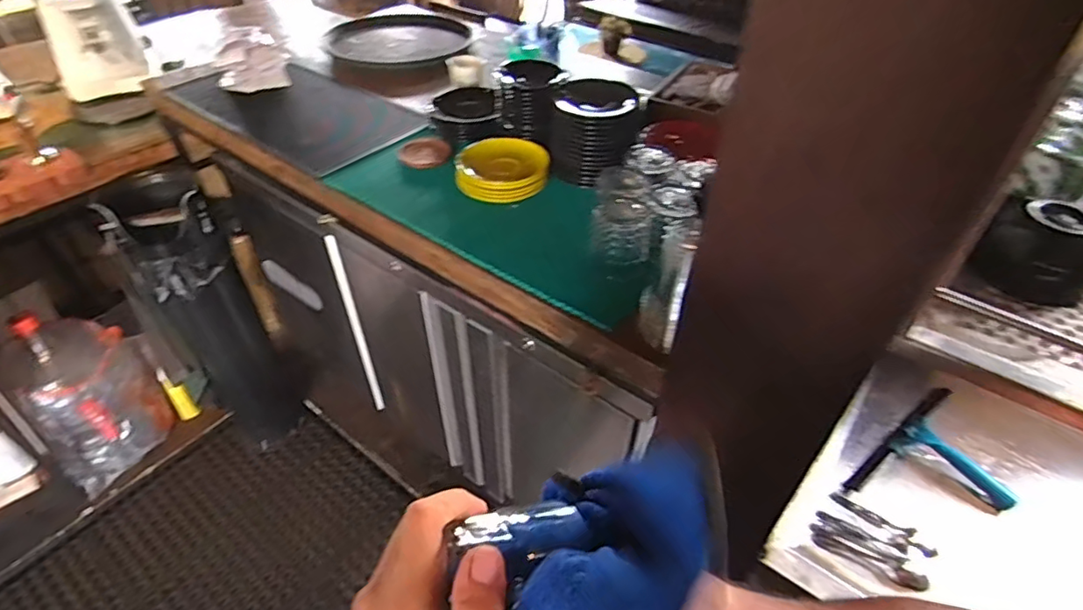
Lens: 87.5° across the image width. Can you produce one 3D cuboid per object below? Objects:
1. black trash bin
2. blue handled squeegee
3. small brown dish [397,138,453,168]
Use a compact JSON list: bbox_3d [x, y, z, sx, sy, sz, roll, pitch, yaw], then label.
[{"bbox_3d":[-0.846,0.061,1.484,0.210,0.813,0.243,-32,52,-30],"label":"black trash bin"},{"bbox_3d":[0.571,0.243,0.806,0.213,0.039,0.158,-27,55,-28],"label":"blue handled squeegee"},{"bbox_3d":[-0.215,-0.282,1.045,0.098,0.019,0.079,13,45,13],"label":"small brown dish"}]

